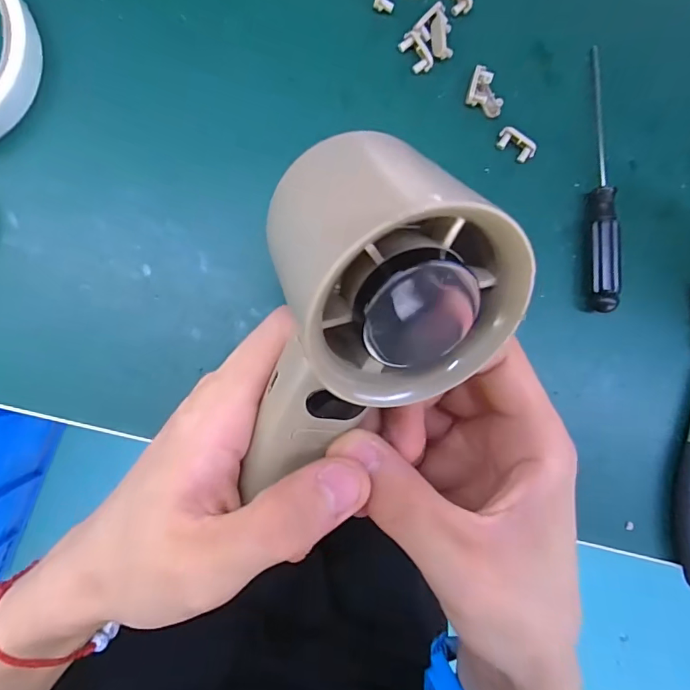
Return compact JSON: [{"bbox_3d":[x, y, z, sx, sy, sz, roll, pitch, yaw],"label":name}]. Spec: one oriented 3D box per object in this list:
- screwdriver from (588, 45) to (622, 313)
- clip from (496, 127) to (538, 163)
[{"bbox_3d":[0.127,-0.083,0.228,0.012,0.015,0.132,2,87,-9],"label":"screwdriver"},{"bbox_3d":[0.084,-0.098,0.227,0.019,0.008,0.009,31,83,-6],"label":"clip"}]

